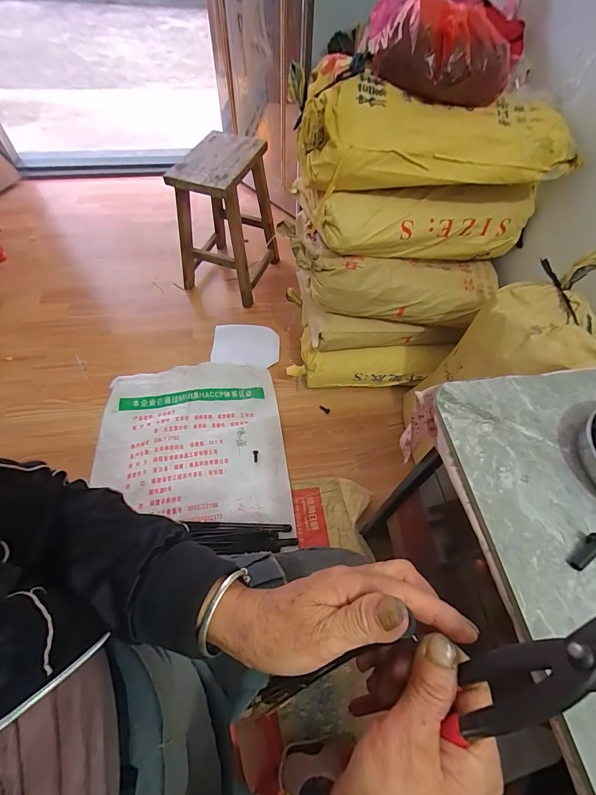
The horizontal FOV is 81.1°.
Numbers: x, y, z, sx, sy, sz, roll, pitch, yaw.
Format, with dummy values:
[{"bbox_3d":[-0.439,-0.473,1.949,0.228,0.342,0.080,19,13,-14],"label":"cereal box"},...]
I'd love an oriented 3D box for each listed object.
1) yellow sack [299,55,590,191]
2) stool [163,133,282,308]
[{"bbox_3d":[0.321,-0.670,0.864,0.618,0.156,0.325,-1,58,-3],"label":"yellow sack"},{"bbox_3d":[-0.297,-0.705,1.430,0.334,0.516,0.375,16,58,8],"label":"stool"}]

